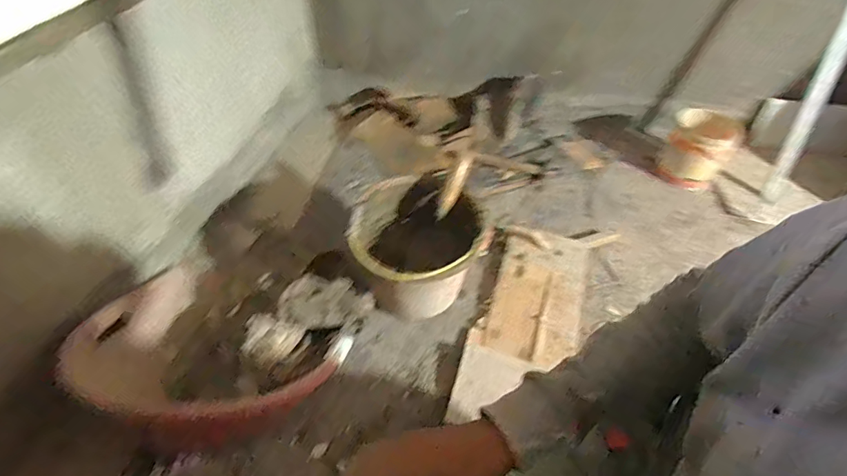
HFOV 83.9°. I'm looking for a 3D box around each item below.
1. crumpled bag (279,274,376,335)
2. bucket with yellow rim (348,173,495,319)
[{"bbox_3d":[-0.177,0.119,0.860,0.161,0.054,0.098,9,46,6],"label":"crumpled bag"},{"bbox_3d":[-0.024,0.021,0.945,0.247,0.212,0.286,16,47,12],"label":"bucket with yellow rim"}]

